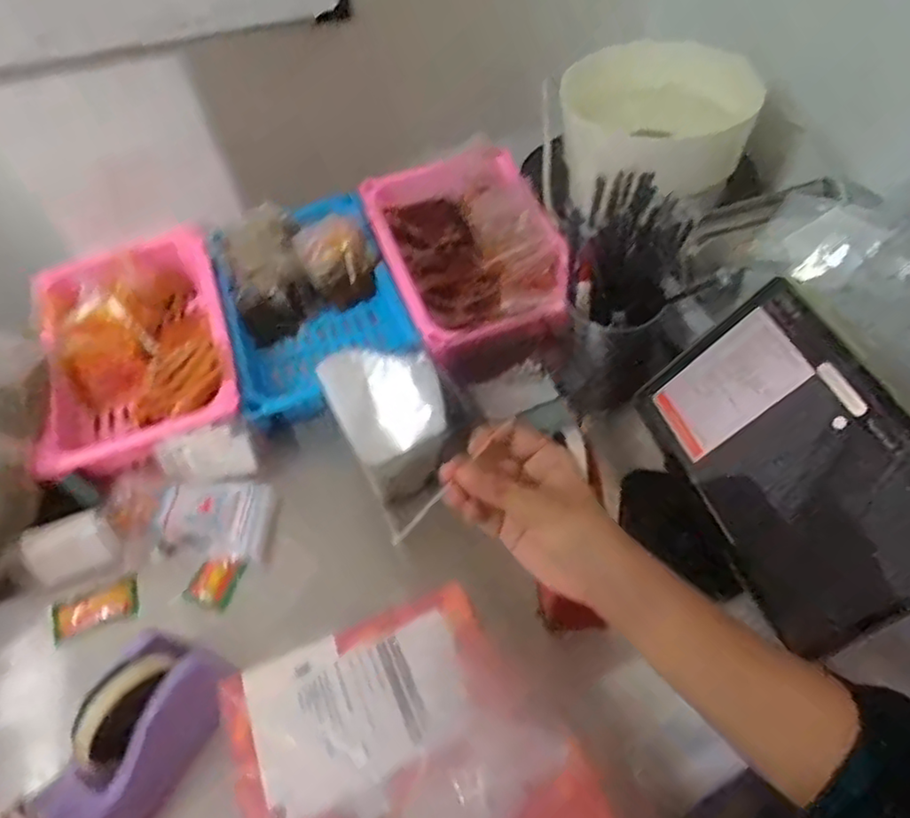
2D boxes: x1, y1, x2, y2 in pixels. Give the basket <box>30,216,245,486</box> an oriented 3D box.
[{"bbox_3d":[-0.352,-0.063,0.719,0.198,0.069,0.290,-19,56,-9],"label":"basket"}]

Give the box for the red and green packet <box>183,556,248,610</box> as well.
[{"bbox_3d":[-0.221,0.157,0.597,0.039,0.005,0.051,25,84,-4],"label":"red and green packet"}]

